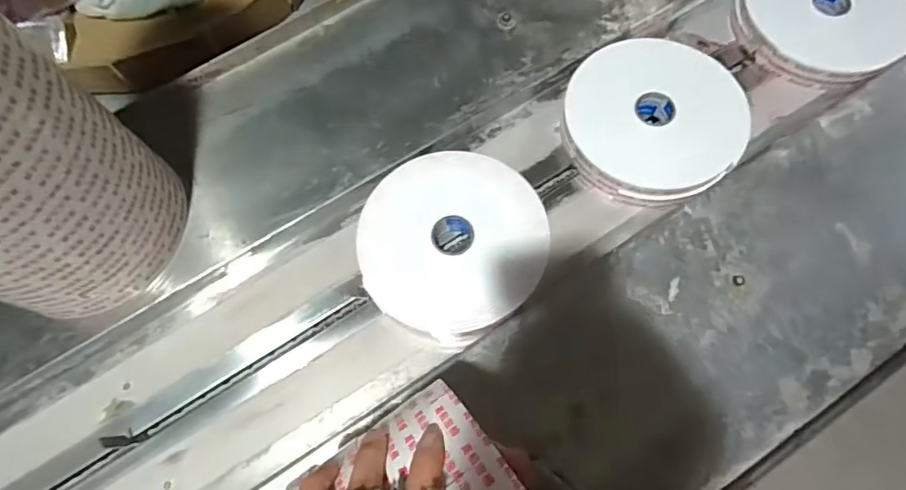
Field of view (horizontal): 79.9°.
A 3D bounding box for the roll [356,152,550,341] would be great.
[{"bbox_3d":[0.000,-0.003,0.533,0.176,0.034,0.176,-1,70,2],"label":"roll"}]

